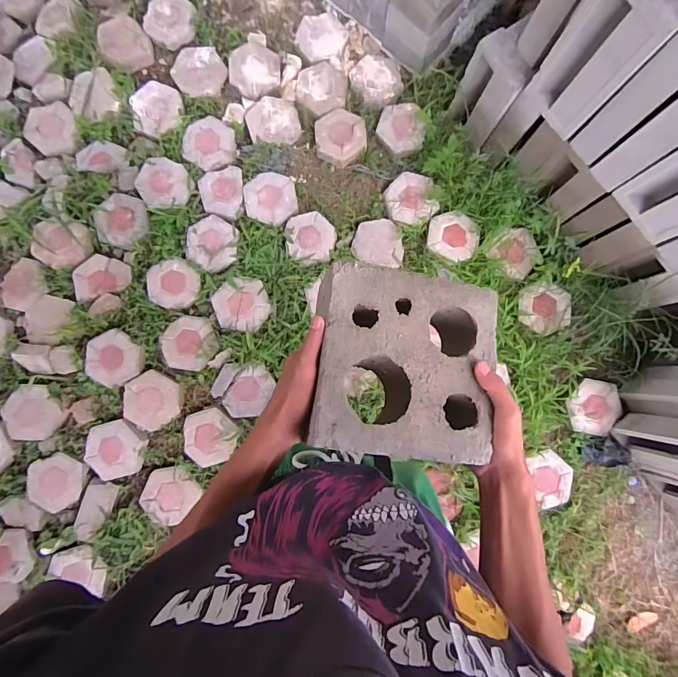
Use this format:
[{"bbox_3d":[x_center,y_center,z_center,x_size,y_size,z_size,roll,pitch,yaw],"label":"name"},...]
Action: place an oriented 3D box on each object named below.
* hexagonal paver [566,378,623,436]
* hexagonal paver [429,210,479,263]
[{"bbox_3d":[0.944,0.256,1.504,0.195,0.070,0.199,11,84,1],"label":"hexagonal paver"},{"bbox_3d":[0.439,-0.390,1.559,0.208,0.042,0.182,31,84,3],"label":"hexagonal paver"}]

